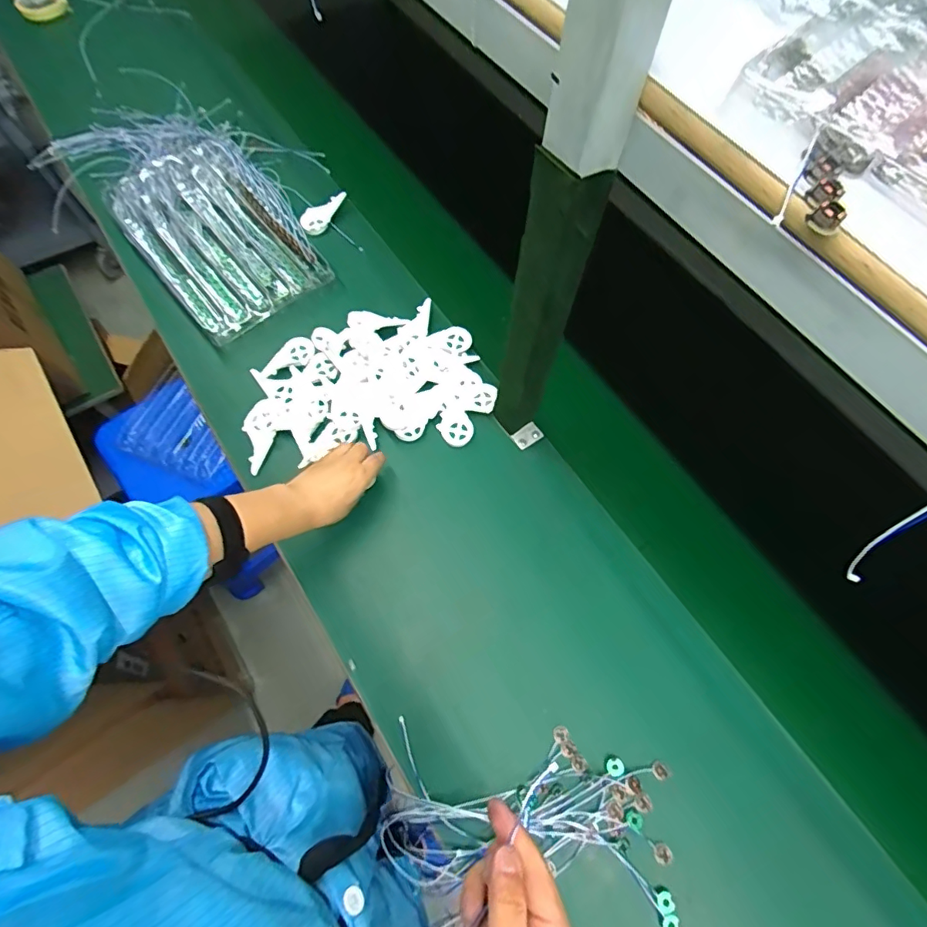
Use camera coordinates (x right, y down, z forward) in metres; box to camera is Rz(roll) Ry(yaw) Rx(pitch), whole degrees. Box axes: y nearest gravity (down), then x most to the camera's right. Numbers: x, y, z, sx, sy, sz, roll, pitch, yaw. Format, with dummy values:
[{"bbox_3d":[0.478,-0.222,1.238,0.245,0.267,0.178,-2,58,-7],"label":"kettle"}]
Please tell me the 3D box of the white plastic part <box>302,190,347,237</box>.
[{"bbox_3d":[-0.245,-0.442,0.862,0.095,0.019,0.050,-43,75,-2],"label":"white plastic part"}]

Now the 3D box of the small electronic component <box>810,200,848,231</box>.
[{"bbox_3d":[0.186,-0.127,0.251,0.009,0.010,0.013,-35,73,-14],"label":"small electronic component"}]

